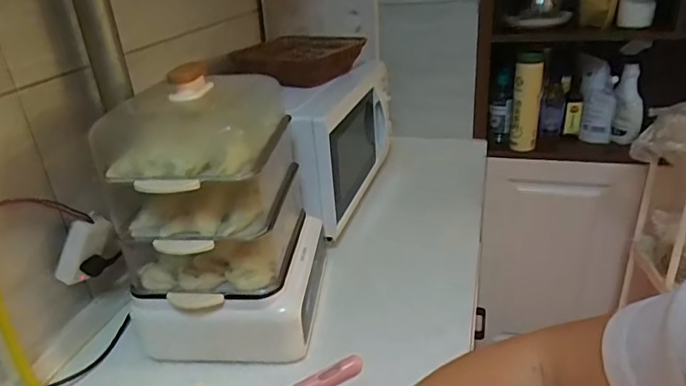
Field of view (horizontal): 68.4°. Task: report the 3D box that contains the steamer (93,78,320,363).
[{"bbox_3d":[-0.181,0.022,0.774,0.250,0.364,0.268,-4,27,1],"label":"steamer"}]

